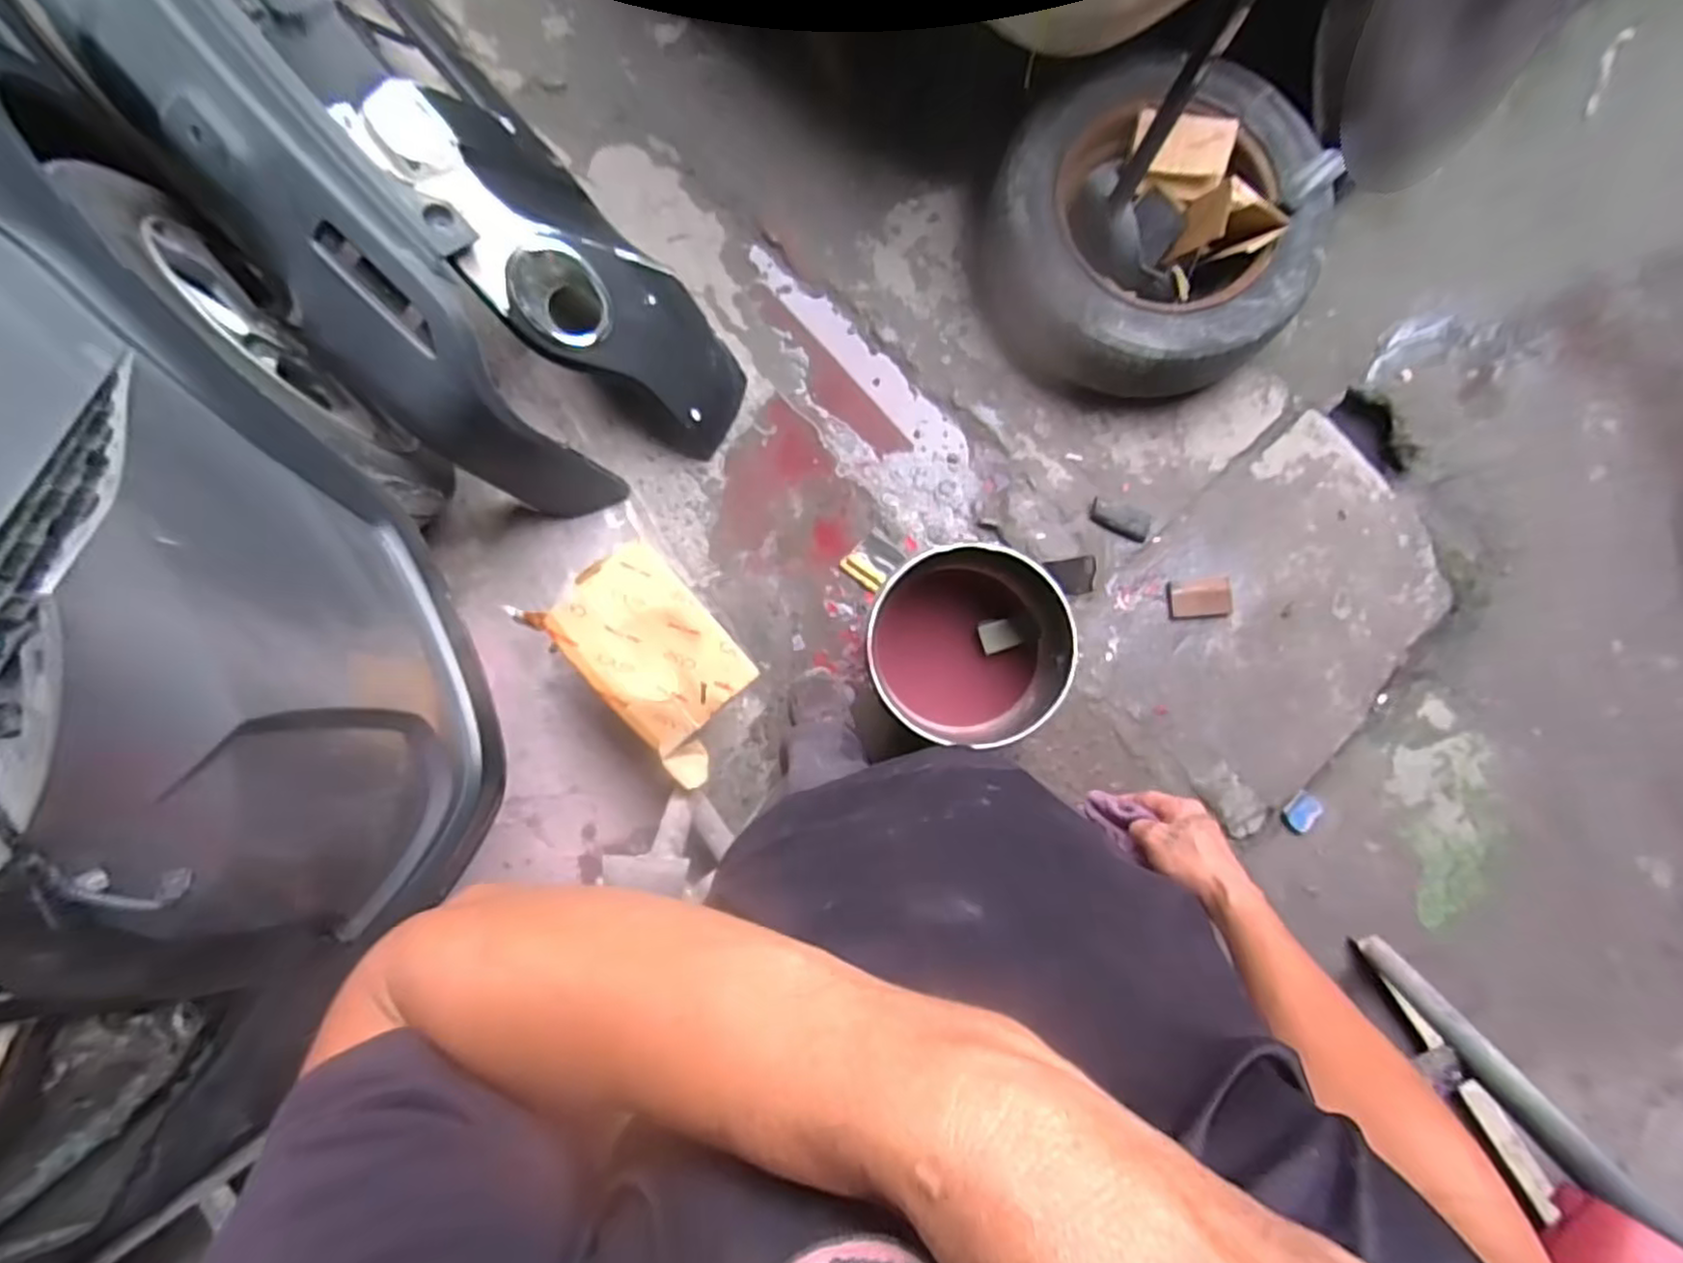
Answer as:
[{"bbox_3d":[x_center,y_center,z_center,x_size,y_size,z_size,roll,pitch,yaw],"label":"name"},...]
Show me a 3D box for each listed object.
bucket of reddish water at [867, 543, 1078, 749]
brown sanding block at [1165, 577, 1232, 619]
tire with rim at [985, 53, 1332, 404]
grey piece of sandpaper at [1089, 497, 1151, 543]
[{"bbox_3d":[0.206,0.025,1.227,0.294,0.342,0.305,0,88,2],"label":"bucket of reddish water"},{"bbox_3d":[0.694,-0.063,1.376,0.122,0.022,0.073,-5,87,2],"label":"brown sanding block"},{"bbox_3d":[0.575,-0.724,1.305,0.571,0.200,0.553,-12,87,2],"label":"tire with rim"},{"bbox_3d":[0.543,-0.221,1.387,0.119,0.025,0.069,19,88,1],"label":"grey piece of sandpaper"}]

